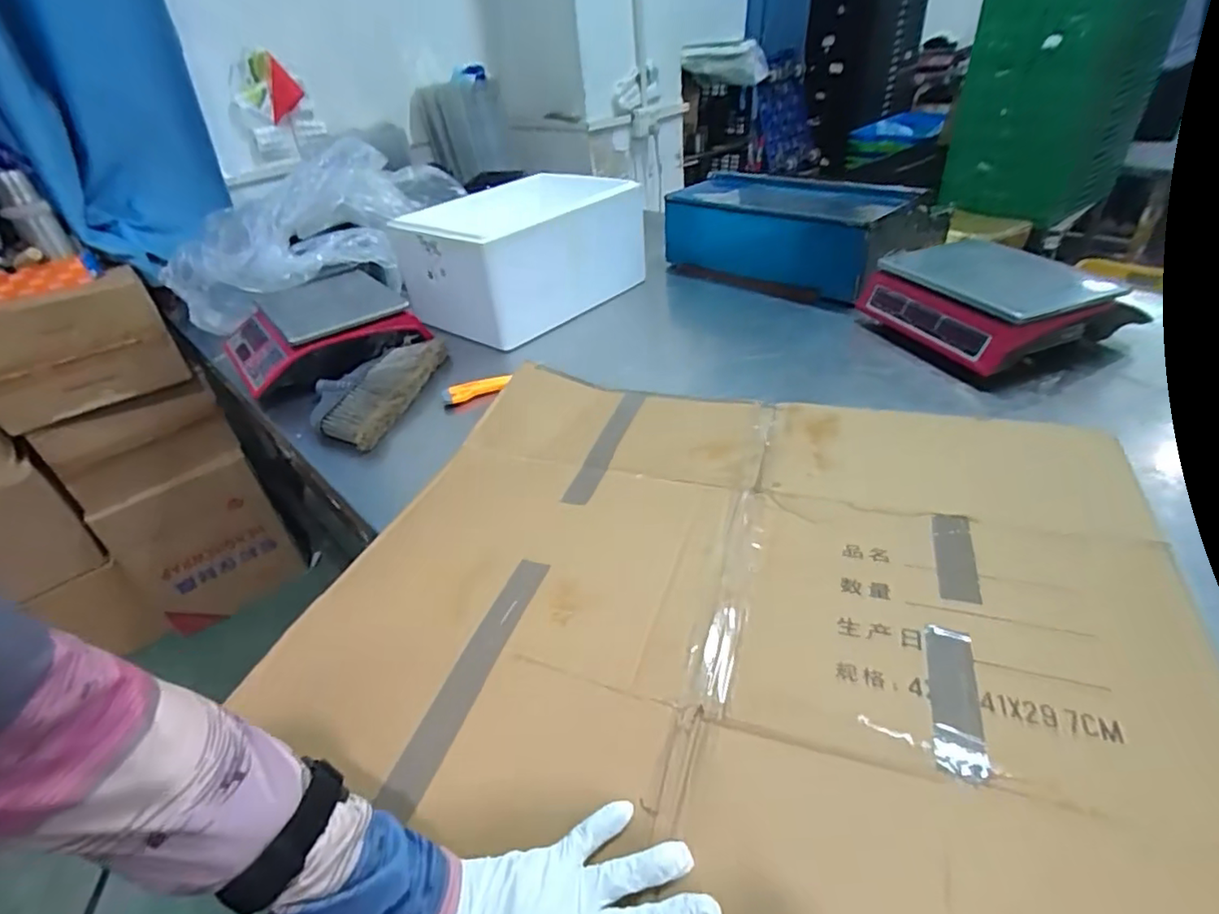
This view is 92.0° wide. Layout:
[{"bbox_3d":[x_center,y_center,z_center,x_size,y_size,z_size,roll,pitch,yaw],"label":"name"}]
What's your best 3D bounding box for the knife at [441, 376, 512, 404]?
[{"bbox_3d":[-0.220,-0.112,0.981,0.125,0.024,0.028,-20,38,-17],"label":"knife"}]

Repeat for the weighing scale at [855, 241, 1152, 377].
[{"bbox_3d":[0.631,-0.261,1.012,0.326,0.121,0.326,-2,36,1],"label":"weighing scale"}]

